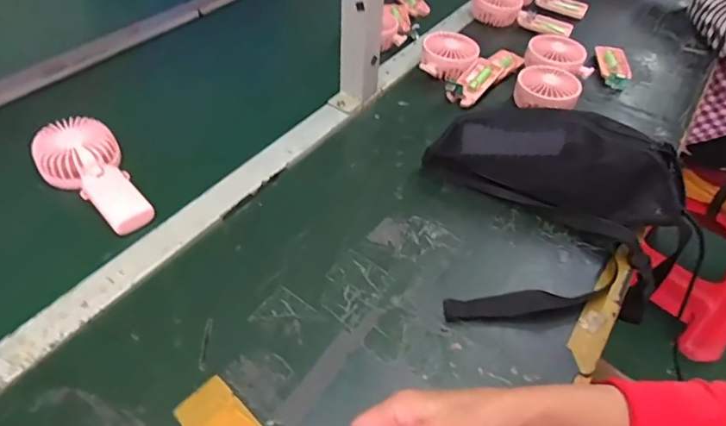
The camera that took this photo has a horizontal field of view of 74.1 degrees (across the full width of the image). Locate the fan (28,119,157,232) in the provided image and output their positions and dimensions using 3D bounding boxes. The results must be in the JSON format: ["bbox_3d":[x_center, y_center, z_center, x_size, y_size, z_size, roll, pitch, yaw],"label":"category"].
[{"bbox_3d":[-0.305,-0.043,0.559,0.176,0.036,0.083,43,57,15],"label":"fan"}]

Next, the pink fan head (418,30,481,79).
[{"bbox_3d":[0.136,-0.247,0.760,0.088,0.043,0.082,8,48,2],"label":"pink fan head"}]

